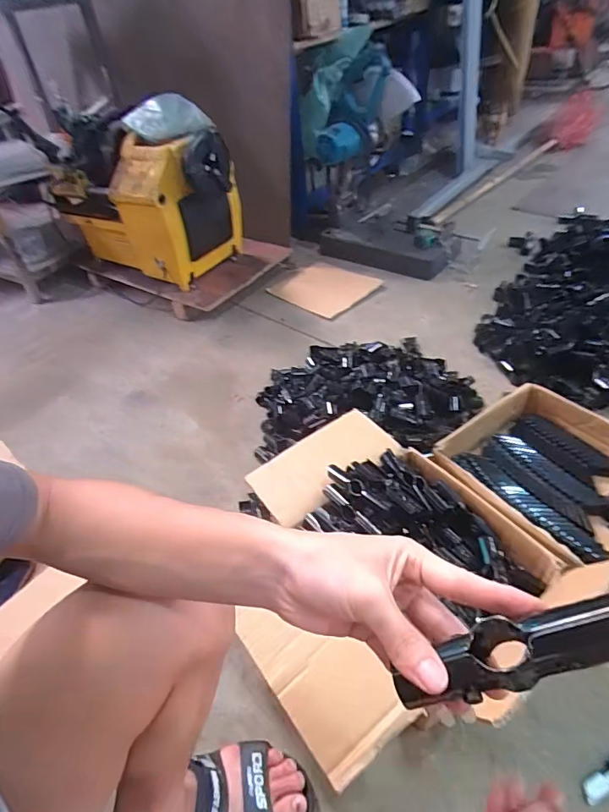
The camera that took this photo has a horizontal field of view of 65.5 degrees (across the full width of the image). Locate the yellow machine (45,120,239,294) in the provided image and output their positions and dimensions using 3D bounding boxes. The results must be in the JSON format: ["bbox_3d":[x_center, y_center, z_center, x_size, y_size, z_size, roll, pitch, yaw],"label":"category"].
[{"bbox_3d":[-0.503,-0.660,1.490,0.592,0.412,0.286,17,48,24],"label":"yellow machine"}]

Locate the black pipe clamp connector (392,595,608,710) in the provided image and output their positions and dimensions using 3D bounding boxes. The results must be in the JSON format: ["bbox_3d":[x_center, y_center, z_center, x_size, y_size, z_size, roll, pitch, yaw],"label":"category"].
[{"bbox_3d":[0.114,0.142,0.270,0.132,0.025,0.031,-31,39,20],"label":"black pipe clamp connector"}]

